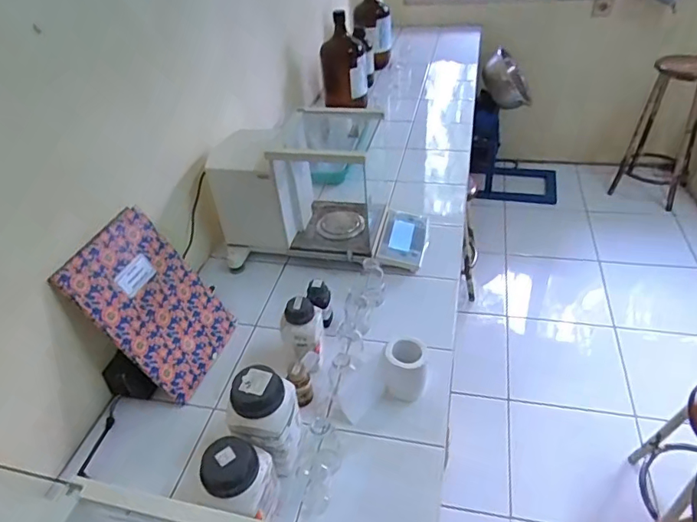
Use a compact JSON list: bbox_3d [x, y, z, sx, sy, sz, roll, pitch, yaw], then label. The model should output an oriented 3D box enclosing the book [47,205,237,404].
[{"bbox_3d":[-0.340,0.075,0.887,0.008,0.304,0.210,-17,30,32],"label":"book"}]

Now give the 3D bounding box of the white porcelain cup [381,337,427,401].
[{"bbox_3d":[0.096,0.180,0.842,0.071,0.095,0.064,4,40,12],"label":"white porcelain cup"}]

